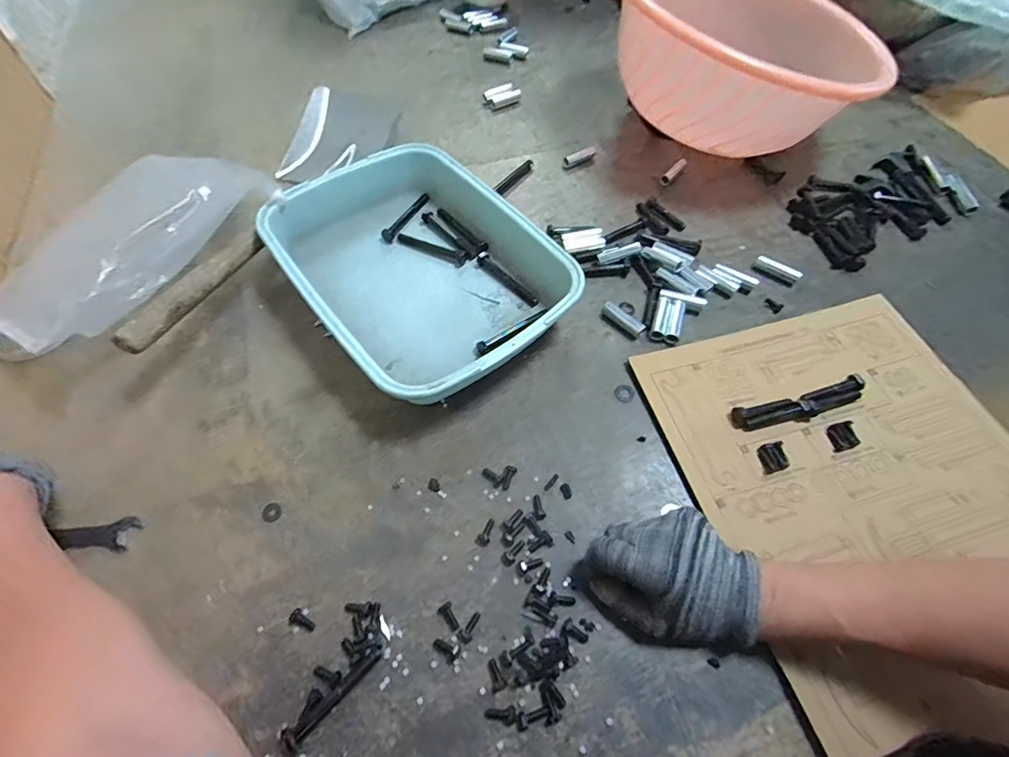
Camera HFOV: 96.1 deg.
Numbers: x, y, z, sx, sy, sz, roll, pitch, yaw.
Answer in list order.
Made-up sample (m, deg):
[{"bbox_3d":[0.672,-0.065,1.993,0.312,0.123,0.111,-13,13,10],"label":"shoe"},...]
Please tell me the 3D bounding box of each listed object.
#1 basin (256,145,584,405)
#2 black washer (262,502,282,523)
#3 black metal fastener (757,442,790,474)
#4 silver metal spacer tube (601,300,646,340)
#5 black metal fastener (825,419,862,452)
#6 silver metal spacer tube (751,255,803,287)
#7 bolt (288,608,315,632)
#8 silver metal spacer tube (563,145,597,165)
[{"bbox_3d":[-0.088,-0.116,0.490,0.240,0.064,0.311,-33,66,-20],"label":"basin"},{"bbox_3d":[-0.197,0.113,0.383,0.015,0.004,0.016,1,59,-2],"label":"black washer"},{"bbox_3d":[0.242,0.070,0.406,0.023,0.004,0.025,-6,60,-7],"label":"black metal fastener"},{"bbox_3d":[0.127,-0.064,0.487,0.050,0.017,0.010,41,65,19],"label":"silver metal spacer tube"},{"bbox_3d":[0.313,0.053,0.418,0.024,0.005,0.025,-7,60,-7],"label":"black metal fastener"},{"bbox_3d":[0.319,-0.126,0.533,0.051,0.015,0.016,37,64,17],"label":"silver metal spacer tube"},{"bbox_3d":[-0.151,0.181,0.341,0.021,0.008,0.011,19,60,8],"label":"bolt"},{"bbox_3d":[0.109,-0.319,0.647,0.063,0.010,0.016,-35,67,-21],"label":"silver metal spacer tube"}]

